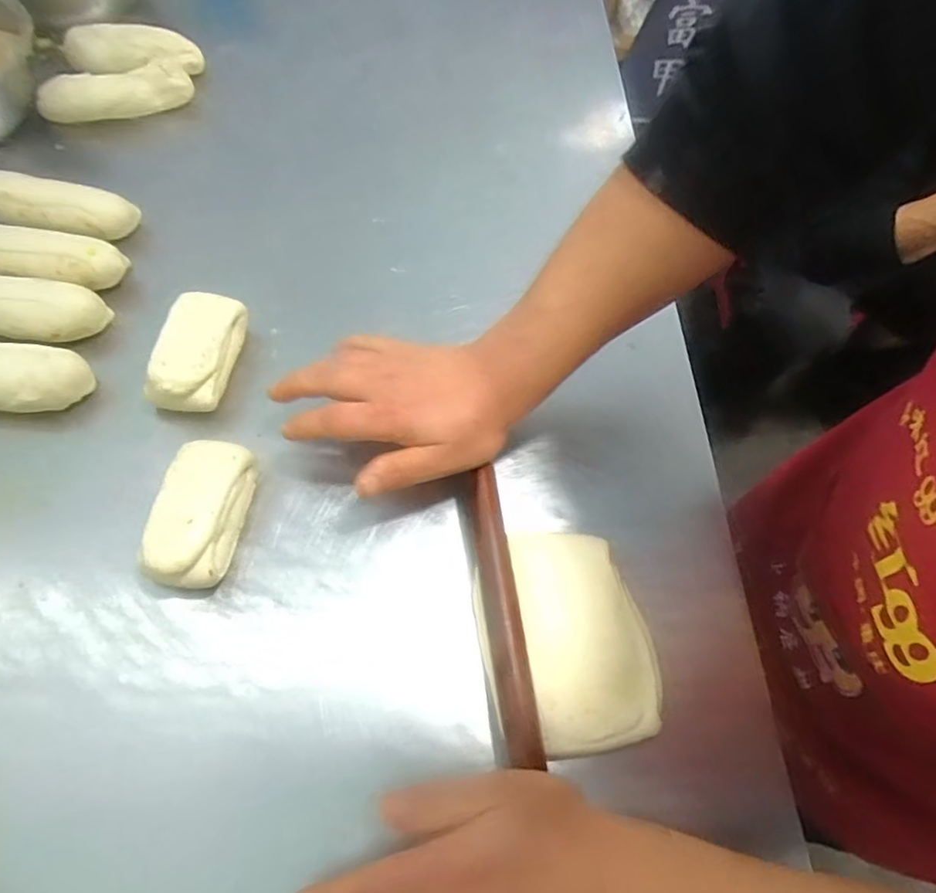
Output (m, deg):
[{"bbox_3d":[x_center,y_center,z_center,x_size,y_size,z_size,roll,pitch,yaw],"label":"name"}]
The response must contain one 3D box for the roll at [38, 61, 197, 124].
[{"bbox_3d":[-0.343,-0.346,0.592,0.140,0.033,0.041,-21,65,-14],"label":"roll"}]

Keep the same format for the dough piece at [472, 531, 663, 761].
[{"bbox_3d":[0.060,0.120,0.386,0.102,0.013,0.135,-10,63,-9],"label":"dough piece"}]

